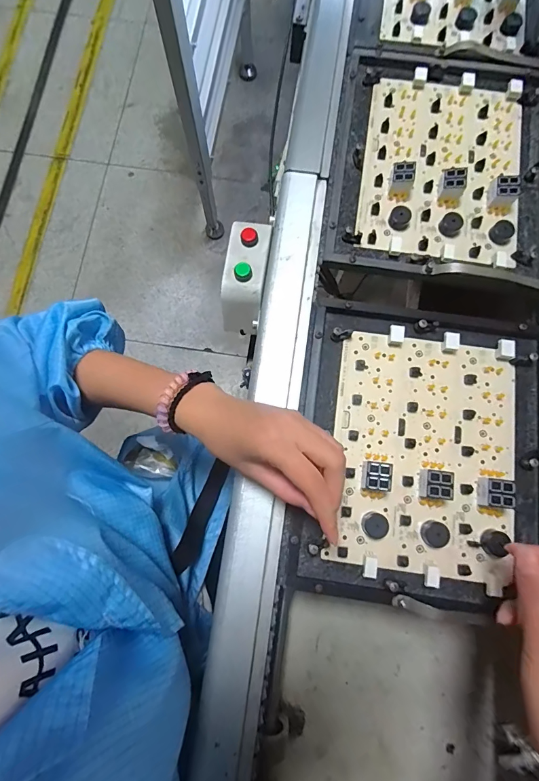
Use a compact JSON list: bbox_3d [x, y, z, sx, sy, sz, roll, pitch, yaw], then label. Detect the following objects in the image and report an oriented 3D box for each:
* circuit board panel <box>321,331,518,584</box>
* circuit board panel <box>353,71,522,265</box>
[{"bbox_3d":[0.144,0.054,0.348,0.164,0.018,0.214,9,79,2],"label":"circuit board panel"},{"bbox_3d":[0.188,-0.250,0.408,0.164,0.022,0.228,10,79,2],"label":"circuit board panel"}]

